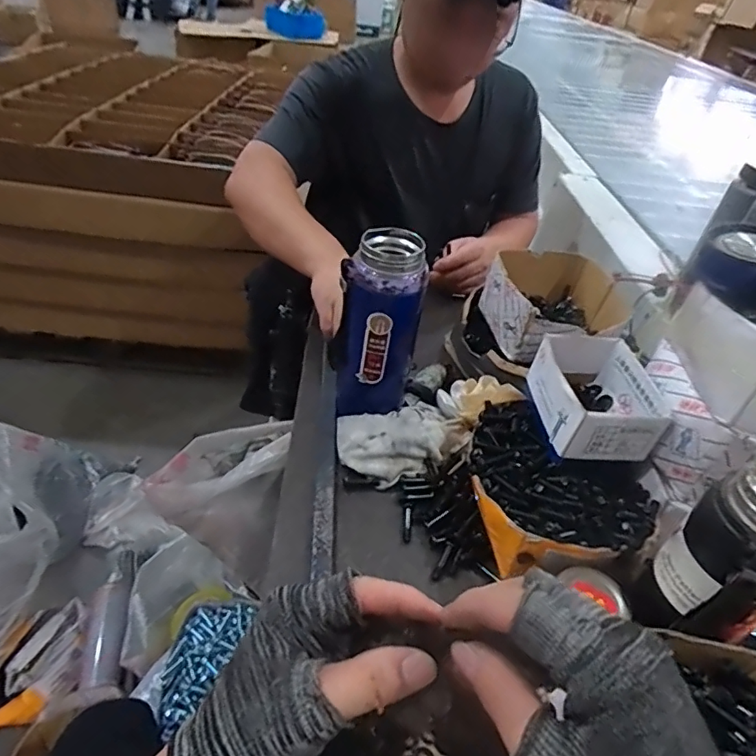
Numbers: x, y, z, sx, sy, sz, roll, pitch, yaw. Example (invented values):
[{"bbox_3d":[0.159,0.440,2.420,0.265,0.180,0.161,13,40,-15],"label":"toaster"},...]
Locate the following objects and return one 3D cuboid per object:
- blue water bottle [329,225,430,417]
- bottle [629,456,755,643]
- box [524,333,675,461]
[{"bbox_3d":[-0.001,-0.055,0.548,0.084,0.182,0.073,8,40,1],"label":"blue water bottle"},{"bbox_3d":[0.250,0.121,0.360,0.070,0.180,0.071,-2,41,-10],"label":"bottle"},{"bbox_3d":[0.205,0.015,0.504,0.090,0.057,0.129,2,40,-6],"label":"box"}]

